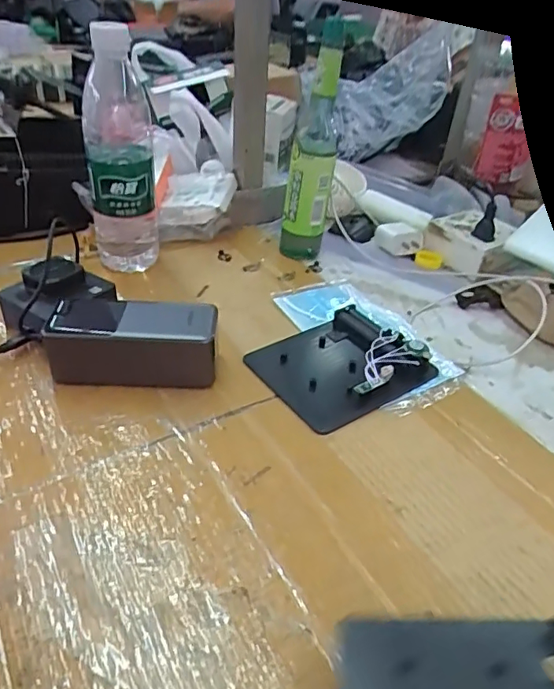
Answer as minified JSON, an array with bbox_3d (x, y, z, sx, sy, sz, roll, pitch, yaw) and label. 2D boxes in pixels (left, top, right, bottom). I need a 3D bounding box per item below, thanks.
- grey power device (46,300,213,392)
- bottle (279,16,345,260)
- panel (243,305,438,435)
[{"bbox_3d":[-0.116,-0.003,0.434,0.136,0.053,0.066,5,37,-1],"label":"grey power device"},{"bbox_3d":[0.037,-0.205,0.572,0.048,0.231,0.049,5,37,0],"label":"bottle"},{"bbox_3d":[0.052,0.013,0.455,0.123,0.024,0.111,-20,43,-30],"label":"panel"}]

